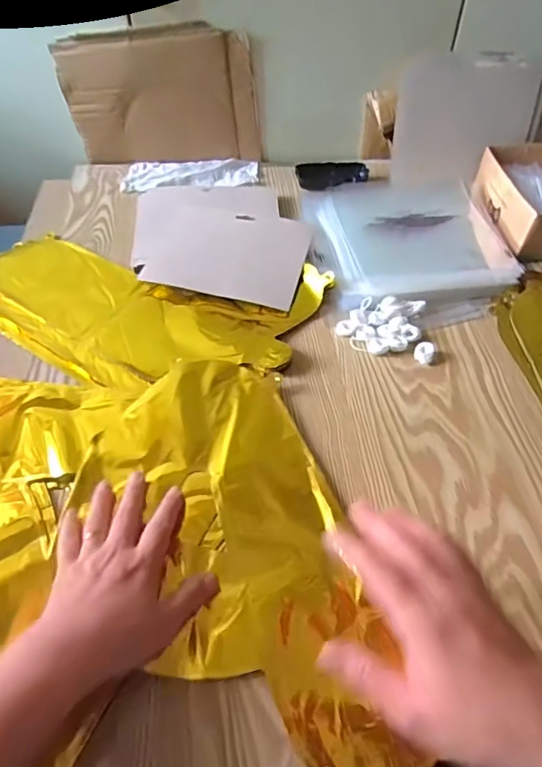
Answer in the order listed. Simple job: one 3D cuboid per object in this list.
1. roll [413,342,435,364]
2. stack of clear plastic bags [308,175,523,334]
[{"bbox_3d":[0.166,-0.034,0.533,0.020,0.011,0.025,24,55,17],"label":"roll"},{"bbox_3d":[0.181,-0.192,0.653,0.236,0.027,0.284,-9,52,-8],"label":"stack of clear plastic bags"}]

